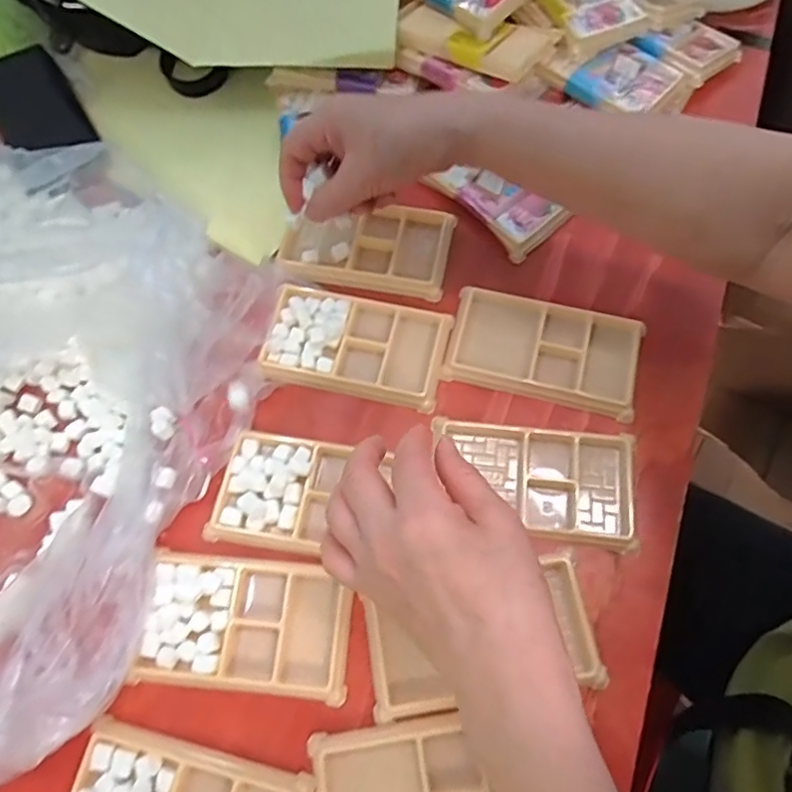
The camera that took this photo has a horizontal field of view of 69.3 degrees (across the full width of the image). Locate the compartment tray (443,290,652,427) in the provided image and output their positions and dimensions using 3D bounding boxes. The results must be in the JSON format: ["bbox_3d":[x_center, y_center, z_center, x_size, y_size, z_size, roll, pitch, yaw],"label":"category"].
[{"bbox_3d":[0.108,-0.034,0.420,0.135,0.011,0.077,14,69,9],"label":"compartment tray"}]

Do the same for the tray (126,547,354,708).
[{"bbox_3d":[-0.093,0.143,0.360,0.127,0.017,0.076,4,68,4],"label":"tray"}]

